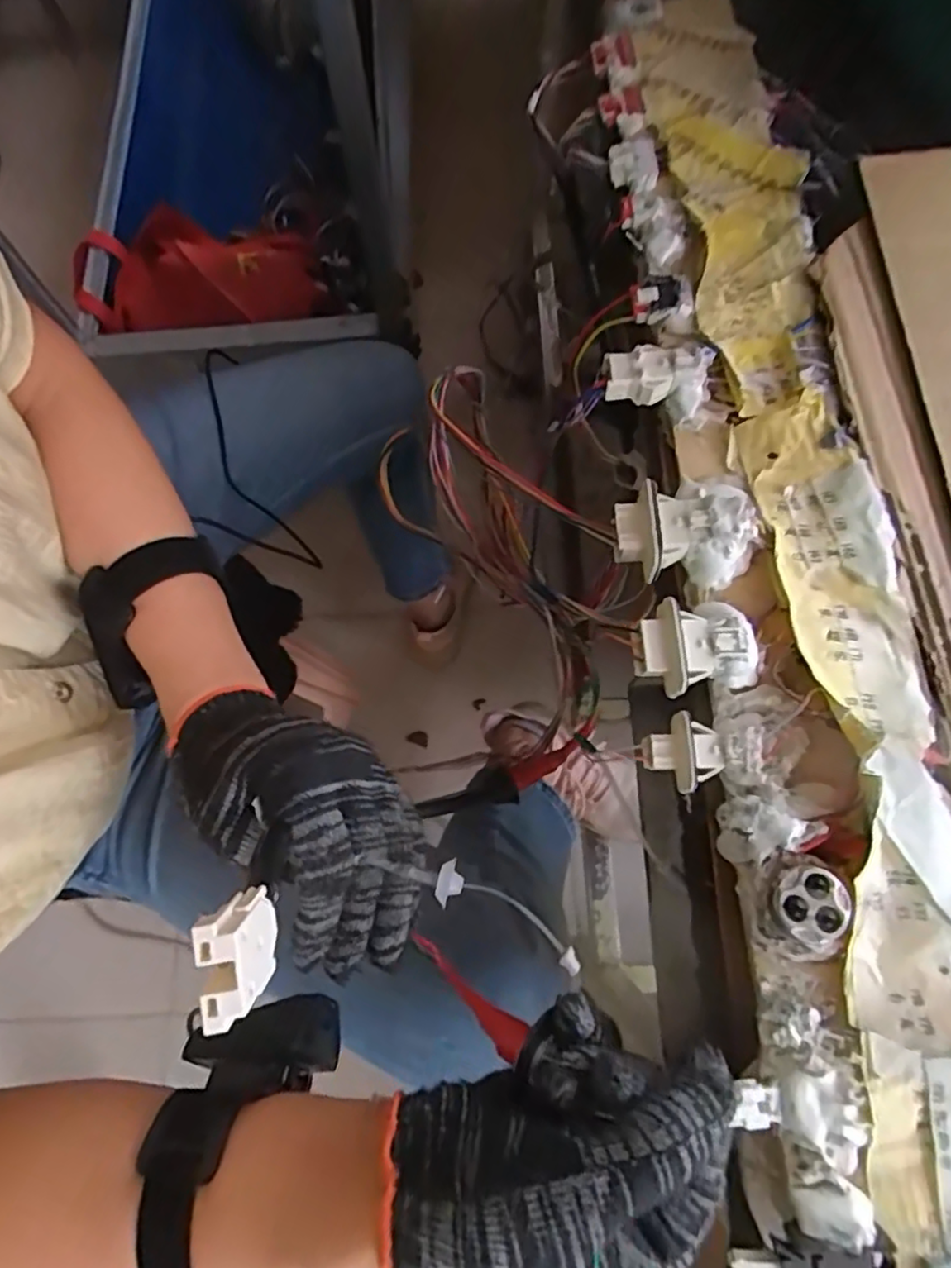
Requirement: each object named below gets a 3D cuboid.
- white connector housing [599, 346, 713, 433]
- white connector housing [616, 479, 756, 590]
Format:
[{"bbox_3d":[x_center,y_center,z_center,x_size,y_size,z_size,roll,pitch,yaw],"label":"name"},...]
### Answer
[{"bbox_3d":[0.089,-0.122,0.324,0.051,0.020,0.033,5,73,3],"label":"white connector housing"},{"bbox_3d":[0.094,-0.050,0.300,0.060,0.024,0.050,5,73,3],"label":"white connector housing"}]

